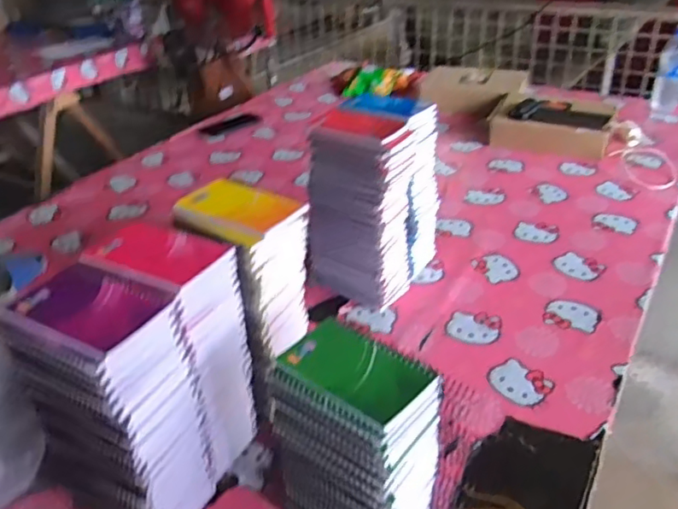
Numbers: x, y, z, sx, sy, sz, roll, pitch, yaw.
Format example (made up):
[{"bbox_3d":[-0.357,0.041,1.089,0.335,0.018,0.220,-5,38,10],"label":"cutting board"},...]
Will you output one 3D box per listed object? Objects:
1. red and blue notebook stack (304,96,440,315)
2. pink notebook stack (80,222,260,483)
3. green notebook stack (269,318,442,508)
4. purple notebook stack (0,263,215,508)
[{"bbox_3d":[0.059,-0.082,0.985,0.133,0.294,0.186,17,38,28],"label":"red and blue notebook stack"},{"bbox_3d":[-0.168,0.121,0.683,0.113,0.289,0.103,13,36,23],"label":"pink notebook stack"},{"bbox_3d":[0.017,0.202,0.614,0.151,0.232,0.097,20,39,34],"label":"green notebook stack"},{"bbox_3d":[-0.219,0.171,0.623,0.132,0.294,0.101,12,35,24],"label":"purple notebook stack"}]

